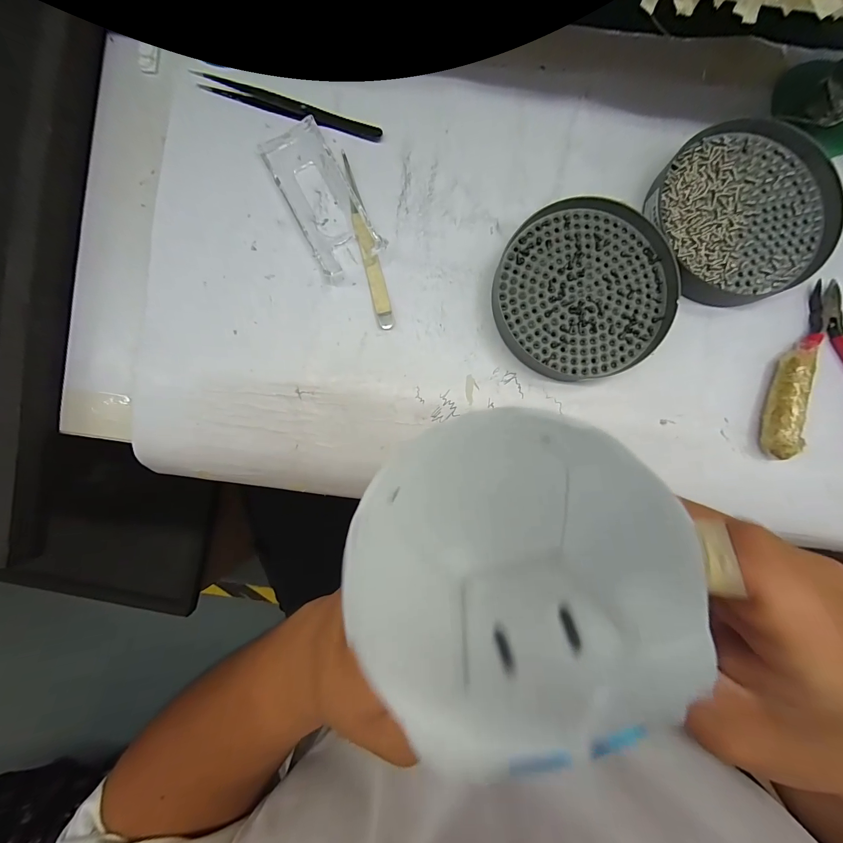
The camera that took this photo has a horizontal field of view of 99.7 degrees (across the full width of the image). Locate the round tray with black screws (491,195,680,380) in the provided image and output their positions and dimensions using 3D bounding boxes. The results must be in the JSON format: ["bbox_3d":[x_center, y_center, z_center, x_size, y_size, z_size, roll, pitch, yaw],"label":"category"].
[{"bbox_3d":[0.106,-0.086,0.234,0.110,0.020,0.110,0,88,1],"label":"round tray with black screws"}]

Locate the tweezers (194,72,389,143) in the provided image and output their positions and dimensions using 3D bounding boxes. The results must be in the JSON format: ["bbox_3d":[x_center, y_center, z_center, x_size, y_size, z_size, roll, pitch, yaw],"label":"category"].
[{"bbox_3d":[-0.092,-0.217,0.246,0.131,0.008,0.011,17,89,2],"label":"tweezers"}]

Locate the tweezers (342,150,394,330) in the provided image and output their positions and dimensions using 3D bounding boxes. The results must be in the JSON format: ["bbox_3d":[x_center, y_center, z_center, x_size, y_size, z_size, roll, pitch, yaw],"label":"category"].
[{"bbox_3d":[-0.037,-0.123,0.244,0.012,0.004,0.122,-15,88,1],"label":"tweezers"}]

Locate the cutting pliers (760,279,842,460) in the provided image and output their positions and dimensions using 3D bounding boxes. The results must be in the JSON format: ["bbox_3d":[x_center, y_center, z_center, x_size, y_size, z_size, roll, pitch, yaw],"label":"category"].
[{"bbox_3d":[0.266,-0.034,0.232,0.081,0.020,0.114,1,88,1],"label":"cutting pliers"}]

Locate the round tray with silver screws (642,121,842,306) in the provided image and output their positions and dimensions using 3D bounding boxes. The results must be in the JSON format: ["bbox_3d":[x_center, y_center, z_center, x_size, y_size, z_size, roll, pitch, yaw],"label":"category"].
[{"bbox_3d":[0.208,-0.136,0.234,0.111,0.017,0.110,0,88,1],"label":"round tray with silver screws"}]

